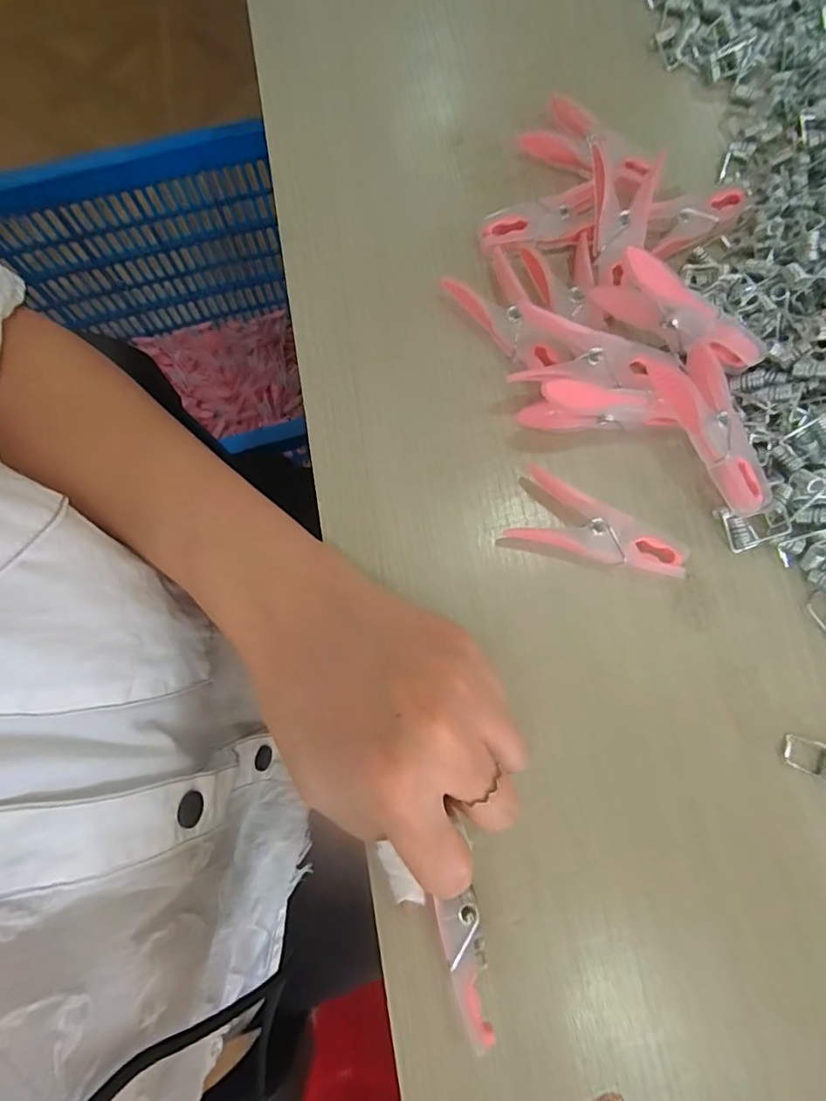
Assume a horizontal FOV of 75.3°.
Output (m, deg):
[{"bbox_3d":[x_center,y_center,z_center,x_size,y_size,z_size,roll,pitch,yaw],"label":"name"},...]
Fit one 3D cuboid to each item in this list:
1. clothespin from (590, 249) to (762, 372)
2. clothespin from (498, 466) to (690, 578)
[{"bbox_3d":[0.122,-0.108,0.240,0.078,0.040,0.017,37,82,8],"label":"clothespin"},{"bbox_3d":[0.084,-0.008,0.239,0.076,0.012,0.034,25,80,6],"label":"clothespin"}]

